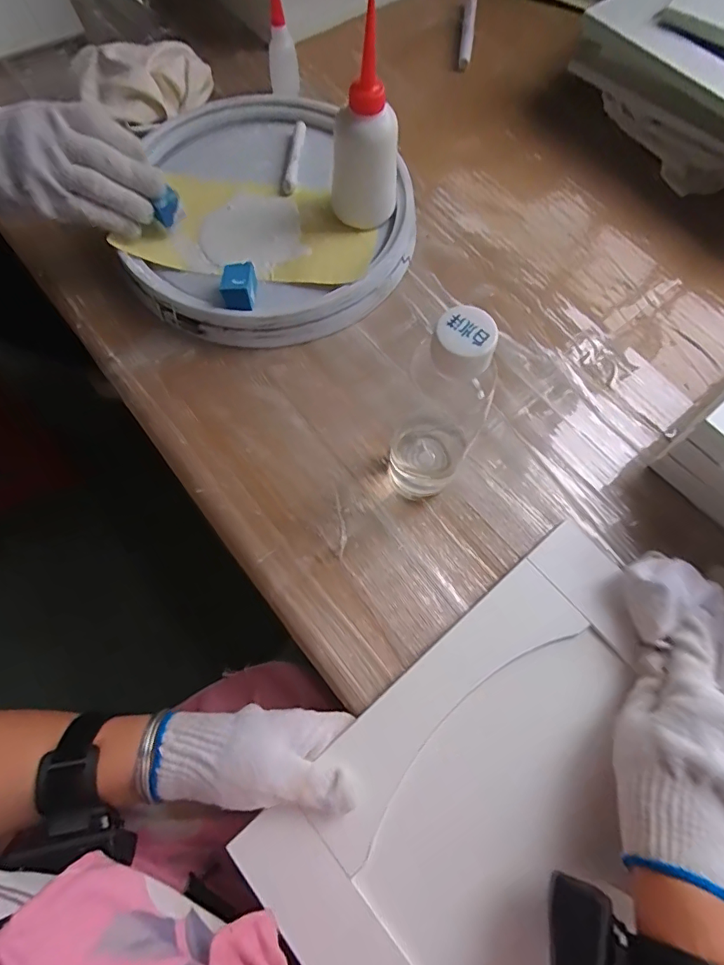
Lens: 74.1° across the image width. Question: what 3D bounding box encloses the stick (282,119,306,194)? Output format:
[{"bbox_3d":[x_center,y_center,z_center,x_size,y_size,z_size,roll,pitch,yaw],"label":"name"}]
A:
[{"bbox_3d":[-0.070,-0.344,0.504,0.013,0.015,0.096,4,70,1],"label":"stick"}]

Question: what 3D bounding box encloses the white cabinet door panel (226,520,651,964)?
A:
[{"bbox_3d":[0.162,0.273,0.303,0.334,0.020,0.380,-39,74,-11],"label":"white cabinet door panel"}]

